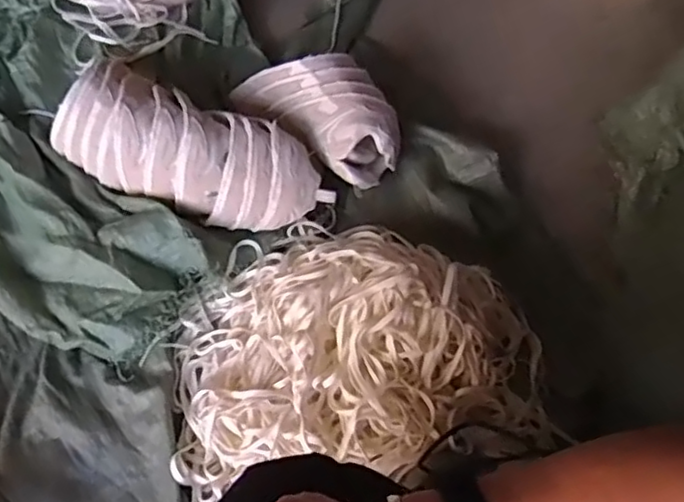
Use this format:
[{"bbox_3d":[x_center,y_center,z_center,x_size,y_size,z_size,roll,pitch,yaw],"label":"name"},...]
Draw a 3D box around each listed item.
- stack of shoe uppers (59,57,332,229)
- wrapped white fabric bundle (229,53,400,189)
[{"bbox_3d":[-0.226,-0.153,0.977,0.422,0.117,0.175,19,63,10],"label":"stack of shoe uppers"},{"bbox_3d":[-0.023,-0.226,1.042,0.276,0.118,0.142,38,68,18],"label":"wrapped white fabric bundle"}]

